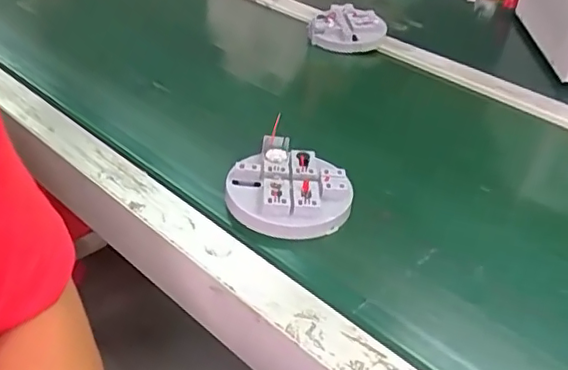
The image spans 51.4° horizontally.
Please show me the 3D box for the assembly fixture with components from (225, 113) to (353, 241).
[{"bbox_3d":[0.000,0.000,0.486,0.090,0.029,0.104,-22,44,-34],"label":"assembly fixture with components"}]

